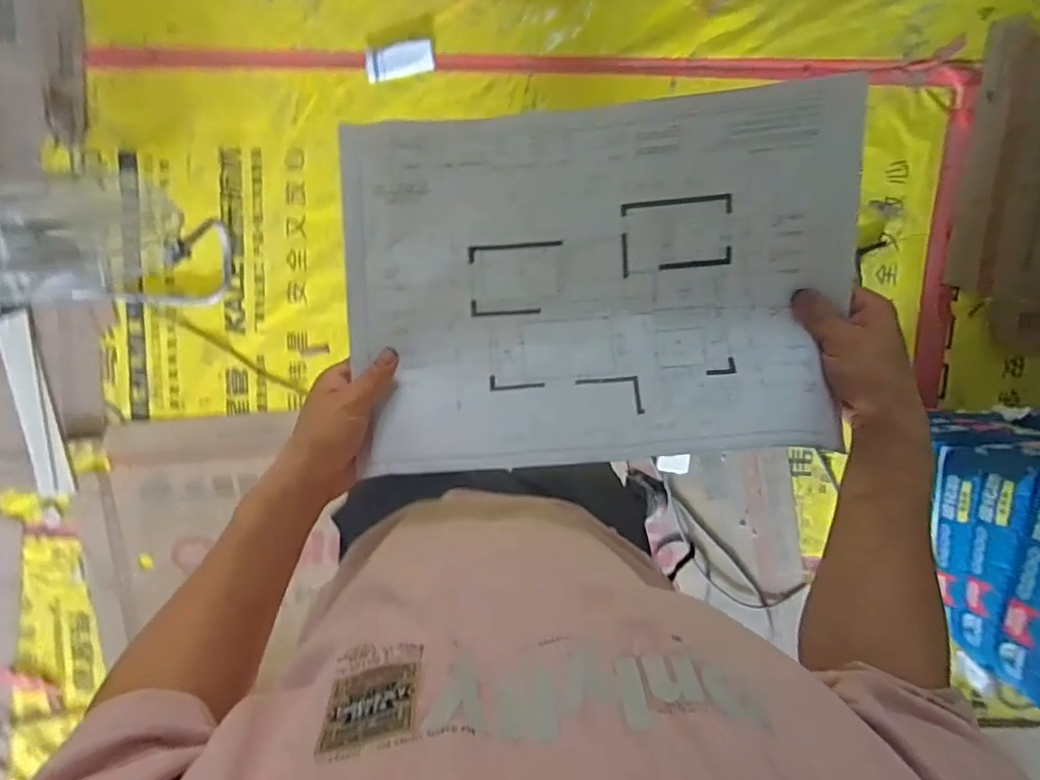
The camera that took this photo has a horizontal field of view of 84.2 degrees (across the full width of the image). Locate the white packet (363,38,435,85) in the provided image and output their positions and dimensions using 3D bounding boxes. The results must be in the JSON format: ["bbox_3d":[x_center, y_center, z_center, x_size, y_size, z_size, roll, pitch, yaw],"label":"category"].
[{"bbox_3d":[-0.277,-0.764,1.335,0.160,0.023,0.070,-10,96,2],"label":"white packet"}]

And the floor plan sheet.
[{"bbox_3d":[0.059,-0.086,0.467,0.394,0.063,0.278,-4,96,2],"label":"floor plan sheet"}]

